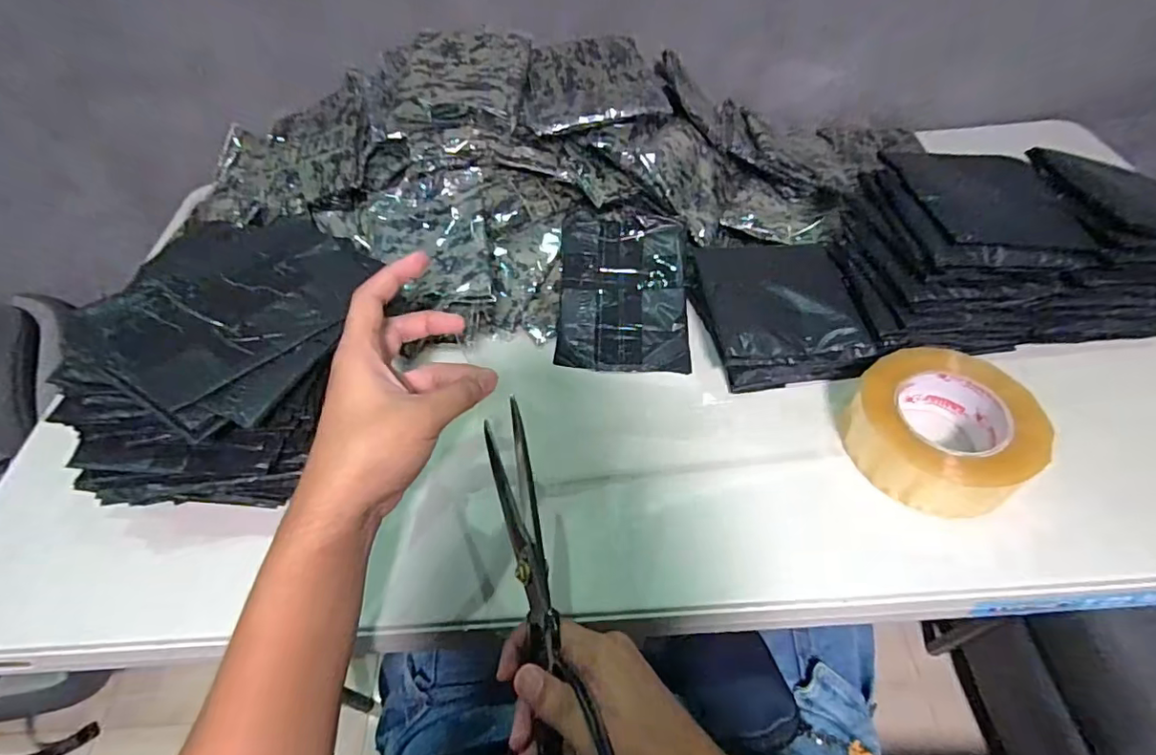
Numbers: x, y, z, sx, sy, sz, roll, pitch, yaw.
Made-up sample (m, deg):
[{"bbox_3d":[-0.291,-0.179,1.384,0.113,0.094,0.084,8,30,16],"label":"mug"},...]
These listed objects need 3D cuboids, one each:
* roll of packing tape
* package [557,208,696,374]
[{"bbox_3d":[0.288,0.042,0.436,0.124,0.055,0.121,-2,52,2],"label":"roll of packing tape"},{"bbox_3d":[0.046,-0.091,0.557,0.128,0.013,0.176,1,74,3],"label":"package"}]

